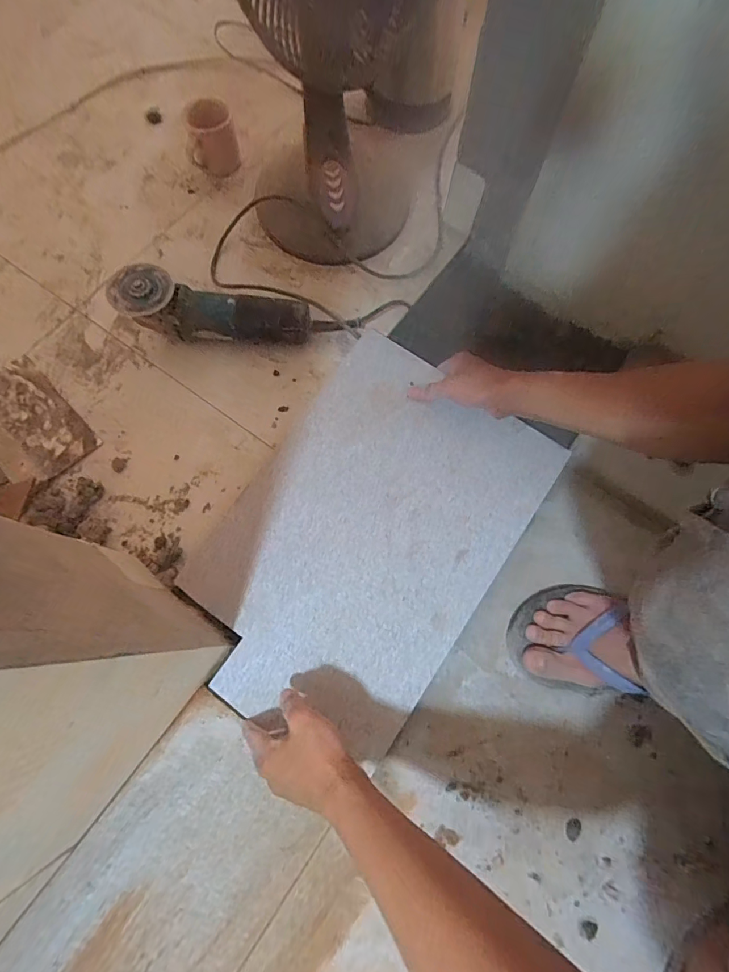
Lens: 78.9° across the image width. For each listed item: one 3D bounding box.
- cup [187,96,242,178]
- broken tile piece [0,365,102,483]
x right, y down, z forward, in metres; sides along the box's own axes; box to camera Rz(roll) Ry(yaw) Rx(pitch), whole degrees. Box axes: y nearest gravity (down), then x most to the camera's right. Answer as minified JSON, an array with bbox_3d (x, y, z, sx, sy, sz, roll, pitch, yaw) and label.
[{"bbox_3d":[-0.253,-0.570,0.729,0.082,0.080,0.068,-17,73,-6],"label":"cup"},{"bbox_3d":[-0.473,-0.091,0.609,0.202,0.011,0.109,41,68,12],"label":"broken tile piece"}]

